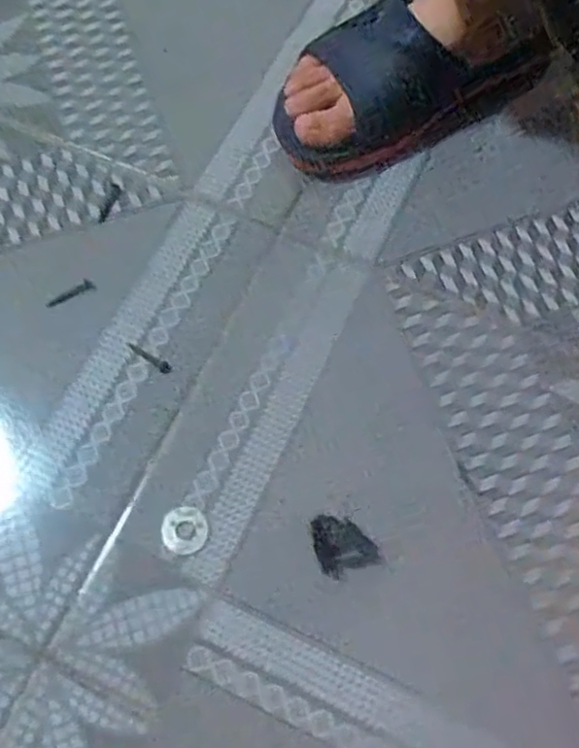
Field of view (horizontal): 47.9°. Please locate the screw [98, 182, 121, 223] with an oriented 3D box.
[{"bbox_3d":[-0.130,-0.123,0.467,0.008,0.004,0.031,22,71,8],"label":"screw"}]

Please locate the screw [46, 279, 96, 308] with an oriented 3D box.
[{"bbox_3d":[-0.148,-0.054,0.440,0.034,0.004,0.008,-29,72,-10],"label":"screw"}]

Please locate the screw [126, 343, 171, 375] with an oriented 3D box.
[{"bbox_3d":[-0.091,-0.012,0.424,0.034,0.004,0.008,38,74,13],"label":"screw"}]

